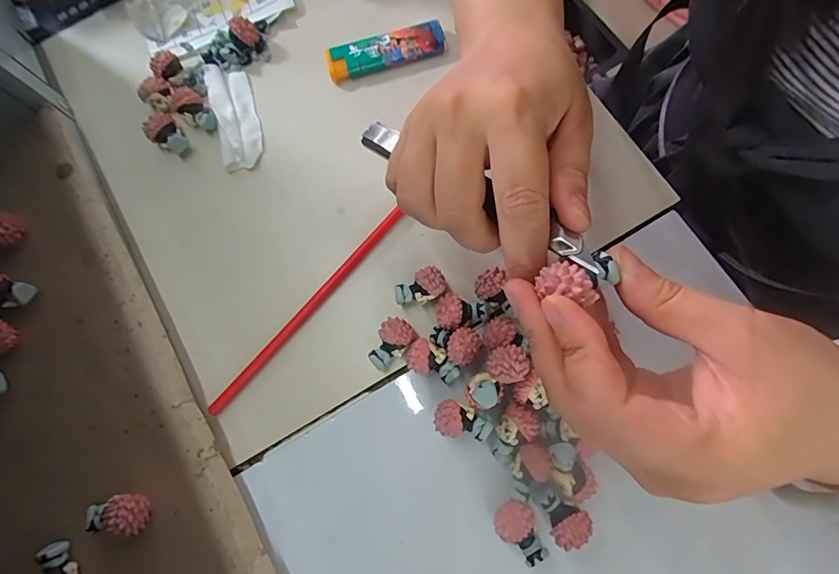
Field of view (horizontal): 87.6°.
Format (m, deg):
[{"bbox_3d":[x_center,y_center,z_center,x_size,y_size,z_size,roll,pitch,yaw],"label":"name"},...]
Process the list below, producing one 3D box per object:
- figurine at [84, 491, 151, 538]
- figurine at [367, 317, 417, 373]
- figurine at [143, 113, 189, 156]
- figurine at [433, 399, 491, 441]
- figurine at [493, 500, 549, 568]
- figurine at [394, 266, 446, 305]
[{"bbox_3d":[-0.149,0.112,0.216,0.030,0.020,0.018,-7,74,-2],"label":"figurine"},{"bbox_3d":[-0.017,0.031,0.242,0.019,0.019,0.028,42,78,11],"label":"figurine"},{"bbox_3d":[-0.163,-0.097,0.284,0.026,0.018,0.019,42,77,11],"label":"figurine"},{"bbox_3d":[0.022,0.070,0.226,0.029,0.010,0.017,22,74,-11],"label":"figurine"},{"bbox_3d":[0.048,0.121,0.216,0.019,0.016,0.028,-20,75,-6],"label":"figurine"},{"bbox_3d":[0.000,0.001,0.245,0.028,0.016,0.017,-25,75,-8],"label":"figurine"}]

